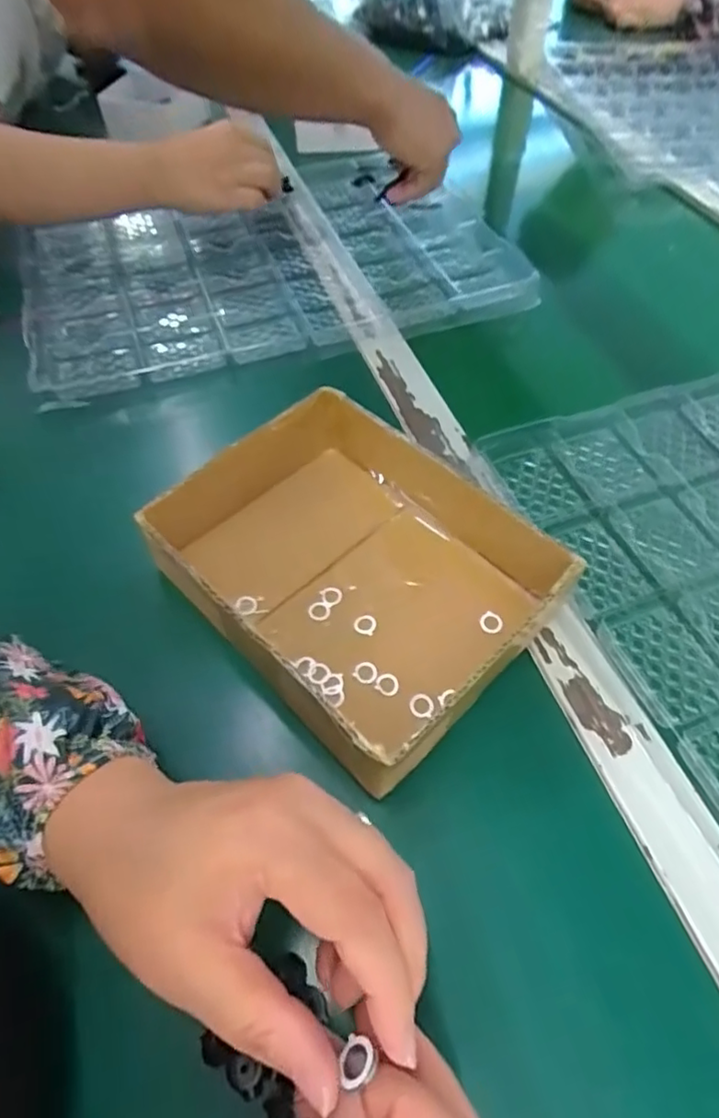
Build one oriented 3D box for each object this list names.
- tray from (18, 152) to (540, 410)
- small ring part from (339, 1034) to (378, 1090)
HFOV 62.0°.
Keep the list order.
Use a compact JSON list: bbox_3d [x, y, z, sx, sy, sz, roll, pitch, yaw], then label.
[{"bbox_3d":[-0.096,-0.310,0.601,0.447,0.026,0.345,-17,56,-13],"label":"tray"},{"bbox_3d":[0.000,0.145,0.171,0.010,0.006,0.012,19,56,13],"label":"small ring part"}]

